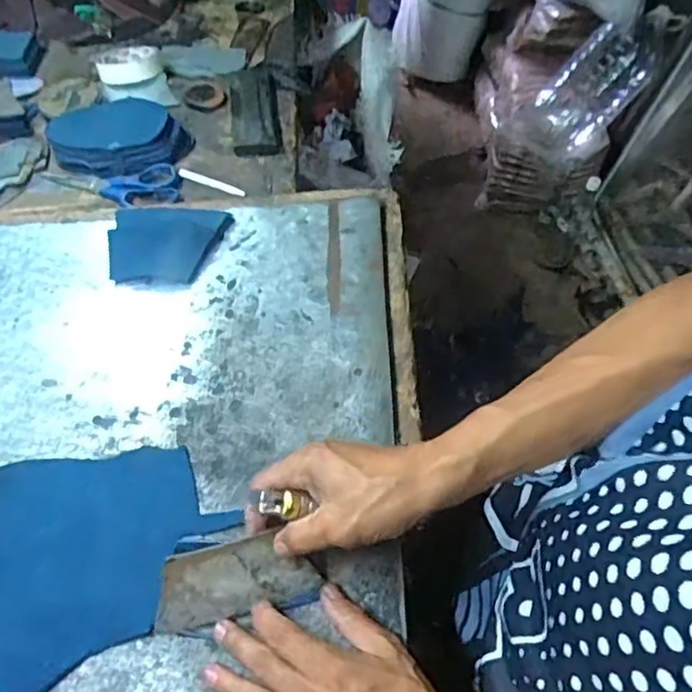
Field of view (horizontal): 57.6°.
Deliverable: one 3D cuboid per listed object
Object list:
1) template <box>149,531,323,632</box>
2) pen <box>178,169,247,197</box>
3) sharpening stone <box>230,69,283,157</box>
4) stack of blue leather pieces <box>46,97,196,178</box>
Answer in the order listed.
[{"bbox_3d":[-0.076,0.165,0.436,0.108,0.070,0.008,-14,20,-10],"label":"template"},{"bbox_3d":[-0.153,-0.187,0.719,0.088,0.005,0.010,23,60,16],"label":"pen"},{"bbox_3d":[-0.116,-0.299,0.788,0.056,0.008,0.170,-8,56,-3],"label":"sharpening stone"},{"bbox_3d":[-0.271,-0.250,0.742,0.164,0.034,0.104,-1,56,1],"label":"stack of blue leather pieces"}]

